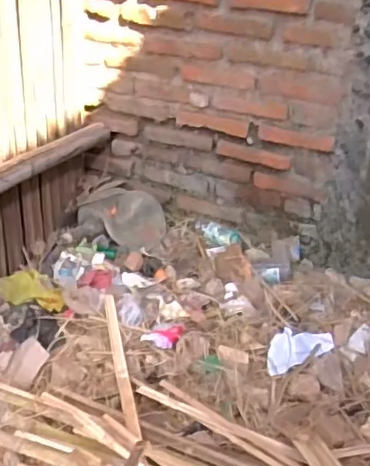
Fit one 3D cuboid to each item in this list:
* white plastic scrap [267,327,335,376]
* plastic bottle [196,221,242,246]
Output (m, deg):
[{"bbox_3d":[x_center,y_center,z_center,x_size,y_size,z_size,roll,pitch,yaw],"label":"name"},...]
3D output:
[{"bbox_3d":[0.249,0.253,1.258,0.181,0.039,0.086,-16,33,-34],"label":"white plastic scrap"},{"bbox_3d":[0.092,0.002,1.610,0.139,0.043,0.054,23,32,33],"label":"plastic bottle"}]

